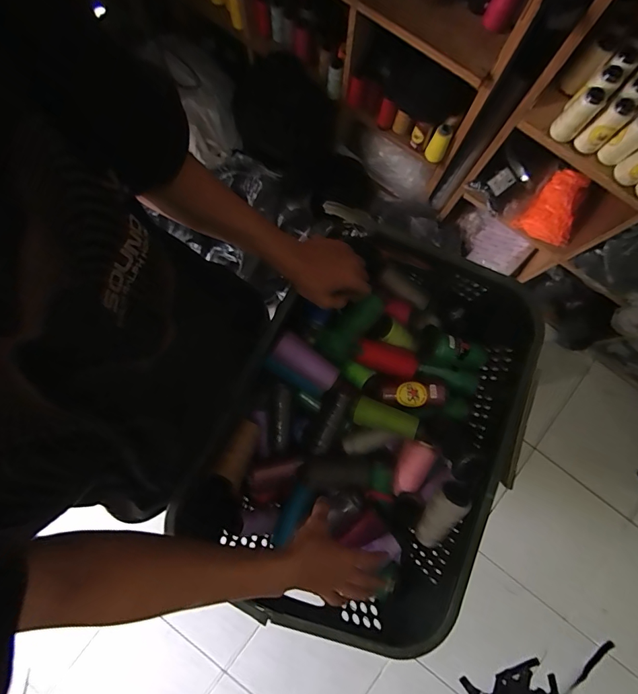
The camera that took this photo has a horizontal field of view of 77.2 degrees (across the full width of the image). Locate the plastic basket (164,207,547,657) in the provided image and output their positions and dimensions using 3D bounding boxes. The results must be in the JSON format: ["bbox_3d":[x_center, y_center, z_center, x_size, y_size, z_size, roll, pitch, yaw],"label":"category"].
[{"bbox_3d":[0.084,0.126,0.613,0.399,0.171,0.543,22,78,5],"label":"plastic basket"}]

